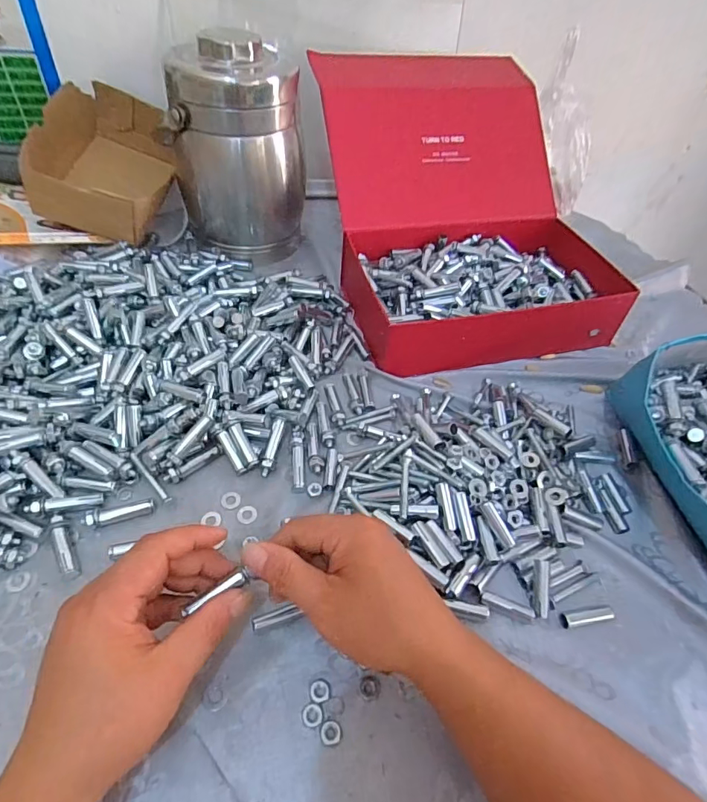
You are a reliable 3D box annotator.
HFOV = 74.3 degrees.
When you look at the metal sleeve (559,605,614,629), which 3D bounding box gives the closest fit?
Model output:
[{"bbox_3d":[0.176,0.163,0.353,0.039,0.011,0.012,-6,50,-11],"label":"metal sleeve"}]

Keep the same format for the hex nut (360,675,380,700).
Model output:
[{"bbox_3d":[0.011,0.192,0.314,0.013,0.004,0.014,38,56,24],"label":"hex nut"}]

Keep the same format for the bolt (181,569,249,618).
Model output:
[{"bbox_3d":[-0.085,0.119,0.289,0.042,0.006,0.009,-28,57,-18],"label":"bolt"}]

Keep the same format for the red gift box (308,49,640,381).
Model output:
[{"bbox_3d":[0.131,-0.249,0.581,0.297,0.185,0.377,-9,51,-13],"label":"red gift box"}]

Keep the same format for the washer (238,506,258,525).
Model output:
[{"bbox_3d":[-0.090,0.096,0.396,0.017,0.004,0.016,3,49,-3],"label":"washer"}]

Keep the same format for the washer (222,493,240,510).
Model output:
[{"bbox_3d":[-0.105,0.085,0.399,0.016,0.004,0.015,3,49,-3],"label":"washer"}]

